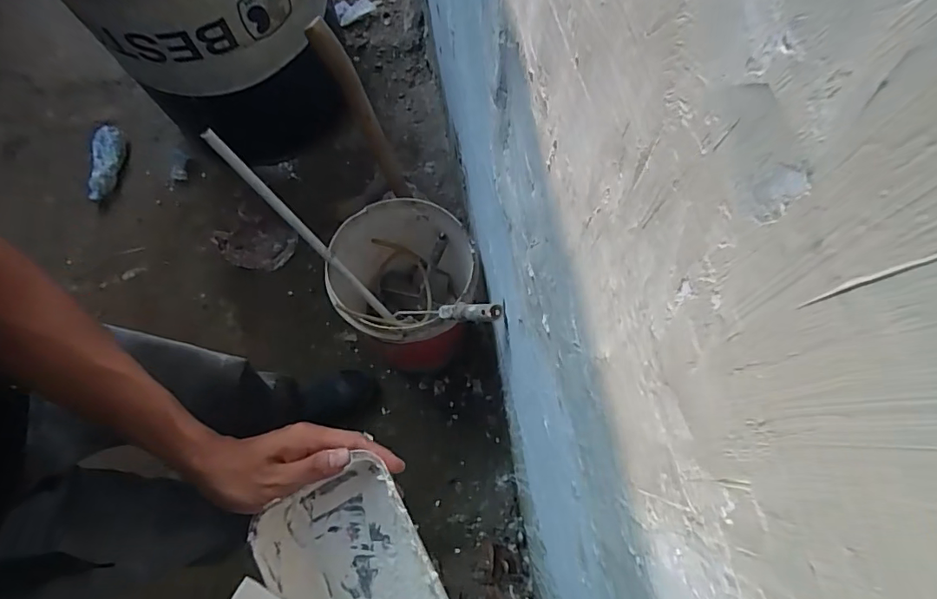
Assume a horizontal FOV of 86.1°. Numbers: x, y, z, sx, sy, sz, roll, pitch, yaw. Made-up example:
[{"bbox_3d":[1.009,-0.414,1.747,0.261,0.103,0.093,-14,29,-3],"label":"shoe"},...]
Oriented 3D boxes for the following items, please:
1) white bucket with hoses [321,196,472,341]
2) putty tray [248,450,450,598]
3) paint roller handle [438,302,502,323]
[{"bbox_3d":[-0.170,-0.033,1.184,0.289,0.366,0.309,0,73,0],"label":"white bucket with hoses"},{"bbox_3d":[-0.084,0.221,0.387,0.118,0.058,0.165,-27,75,-8],"label":"putty tray"},{"bbox_3d":[-0.002,0.024,0.870,0.031,0.165,0.034,34,72,-27],"label":"paint roller handle"}]

